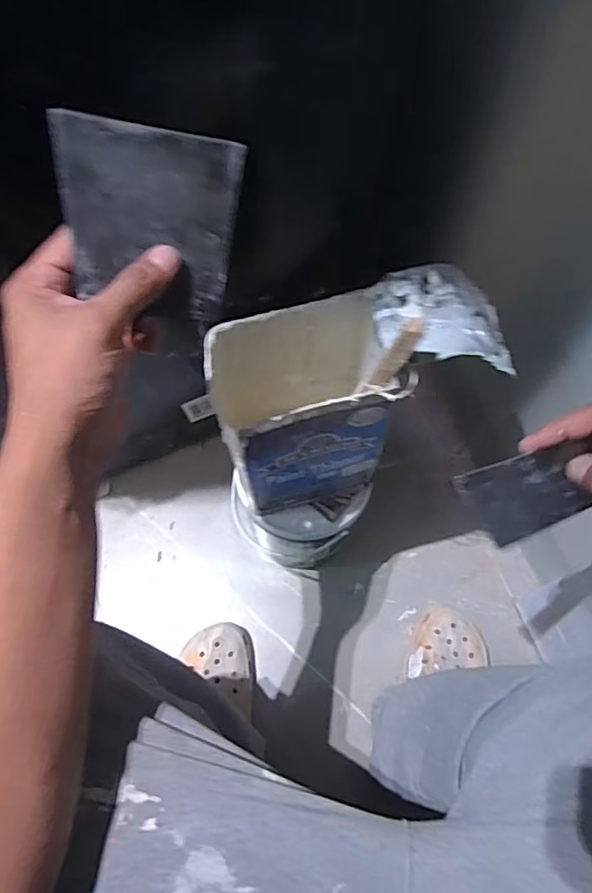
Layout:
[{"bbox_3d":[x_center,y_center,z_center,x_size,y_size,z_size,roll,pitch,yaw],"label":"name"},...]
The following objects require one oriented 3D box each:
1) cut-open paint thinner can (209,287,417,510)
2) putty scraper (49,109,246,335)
[{"bbox_3d":[0.004,-0.033,0.566,0.161,0.224,0.121,-12,69,-7],"label":"cut-open paint thinner can"},{"bbox_3d":[-0.083,-0.125,0.306,0.096,0.005,0.100,4,103,-22],"label":"putty scraper"}]

